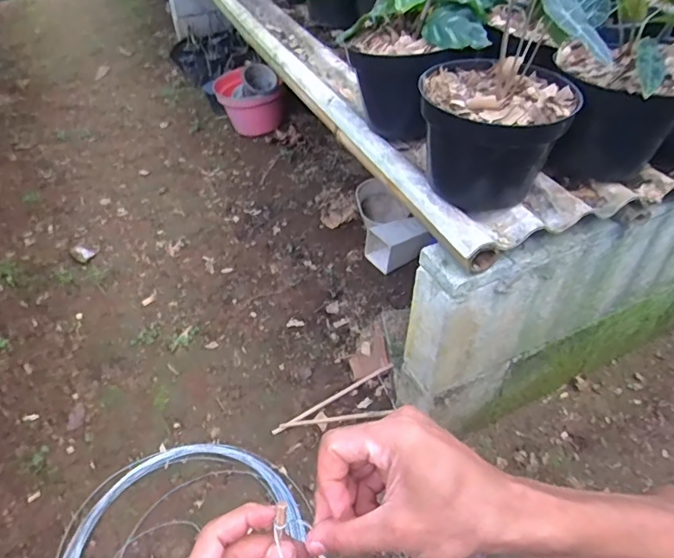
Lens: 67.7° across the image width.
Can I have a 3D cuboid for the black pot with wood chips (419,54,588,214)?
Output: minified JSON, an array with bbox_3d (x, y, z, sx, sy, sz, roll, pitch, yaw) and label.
[{"bbox_3d":[0.187,-0.176,0.605,0.161,0.130,0.163,0,45,0],"label":"black pot with wood chips"}]

